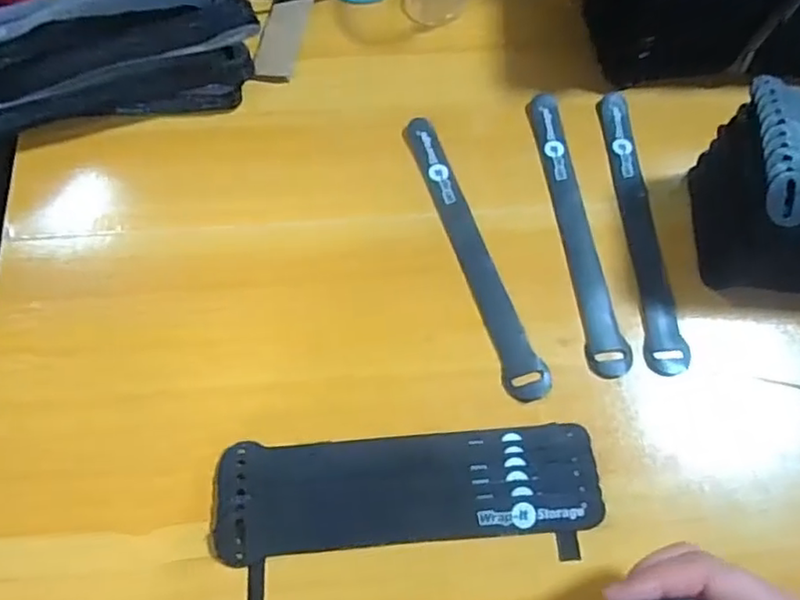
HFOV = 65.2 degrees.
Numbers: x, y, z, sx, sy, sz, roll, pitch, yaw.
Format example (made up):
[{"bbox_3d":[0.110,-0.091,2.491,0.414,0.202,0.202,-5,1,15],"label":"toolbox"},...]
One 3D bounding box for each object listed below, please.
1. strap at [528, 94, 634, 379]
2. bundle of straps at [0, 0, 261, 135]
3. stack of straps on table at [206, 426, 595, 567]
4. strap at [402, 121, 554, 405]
[{"bbox_3d":[0.112,-0.050,0.401,0.024,0.004,0.203,-5,68,-3],"label":"strap"},{"bbox_3d":[-0.205,-0.164,0.418,0.216,0.071,0.078,-13,69,-7],"label":"bundle of straps"},{"bbox_3d":[0.005,0.102,0.337,0.201,0.006,0.057,-3,68,-3],"label":"stack of straps on table"},{"bbox_3d":[0.044,-0.034,0.392,0.024,0.004,0.201,-18,67,-3],"label":"strap"}]

